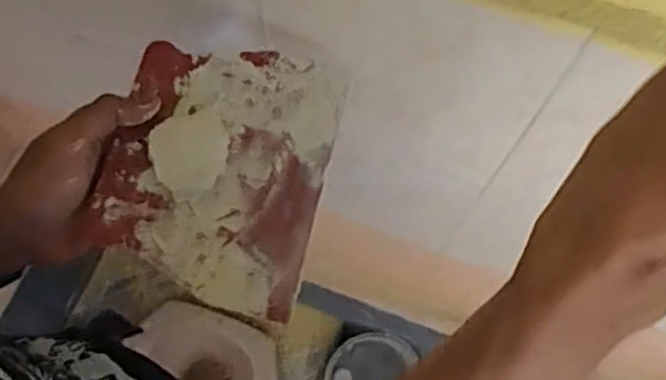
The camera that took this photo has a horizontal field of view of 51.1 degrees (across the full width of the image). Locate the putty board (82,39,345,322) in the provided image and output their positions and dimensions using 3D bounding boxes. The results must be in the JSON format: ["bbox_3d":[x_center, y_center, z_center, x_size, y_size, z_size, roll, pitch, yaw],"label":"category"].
[{"bbox_3d":[-0.071,-0.015,0.440,0.132,0.010,0.166,15,72,-7],"label":"putty board"}]

